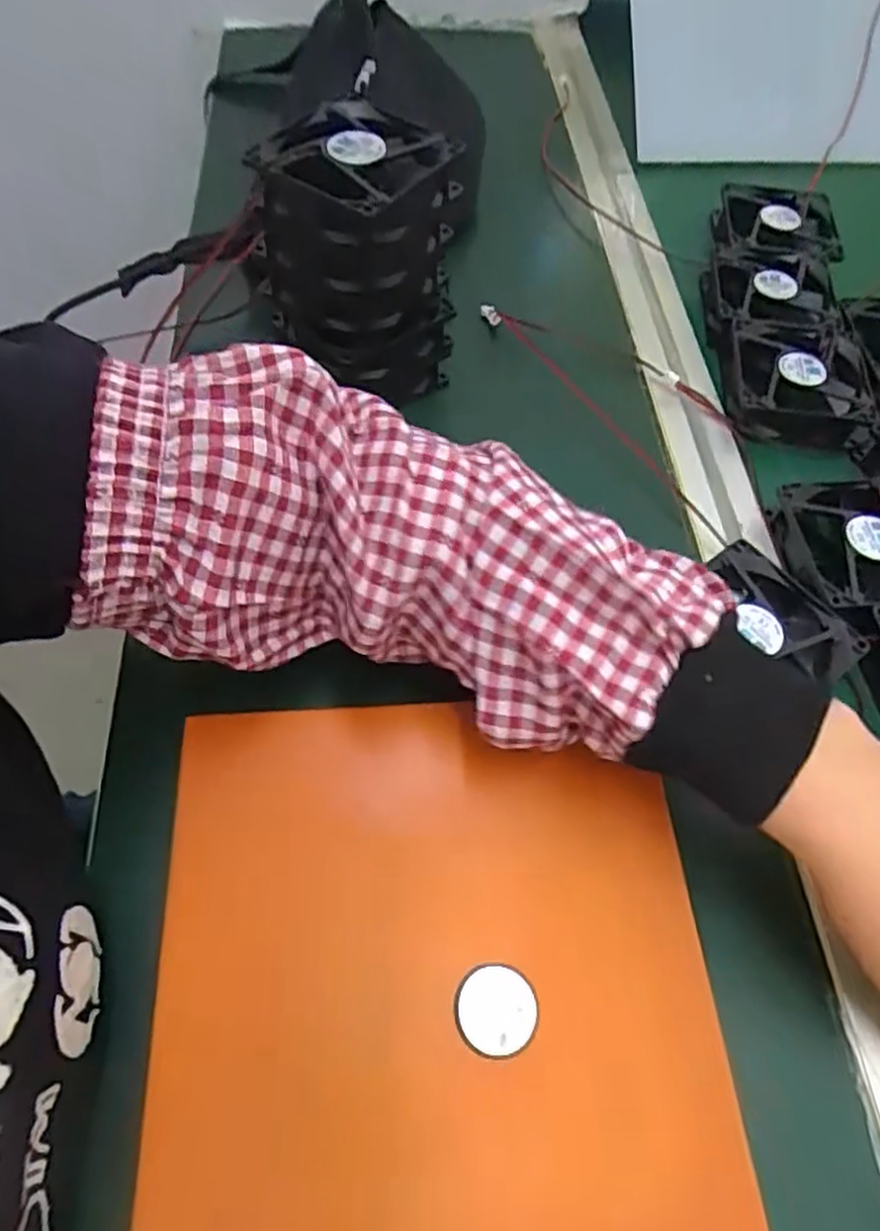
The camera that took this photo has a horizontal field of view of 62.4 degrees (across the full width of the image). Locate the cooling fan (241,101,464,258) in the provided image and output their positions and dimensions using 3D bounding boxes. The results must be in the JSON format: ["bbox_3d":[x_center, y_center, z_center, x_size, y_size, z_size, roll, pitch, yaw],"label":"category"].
[{"bbox_3d":[-0.044,-0.223,0.366,0.088,0.029,0.081,34,63,12],"label":"cooling fan"}]

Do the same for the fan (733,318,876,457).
[{"bbox_3d":[0.224,-0.146,0.455,0.079,0.023,0.089,10,59,2],"label":"fan"}]

